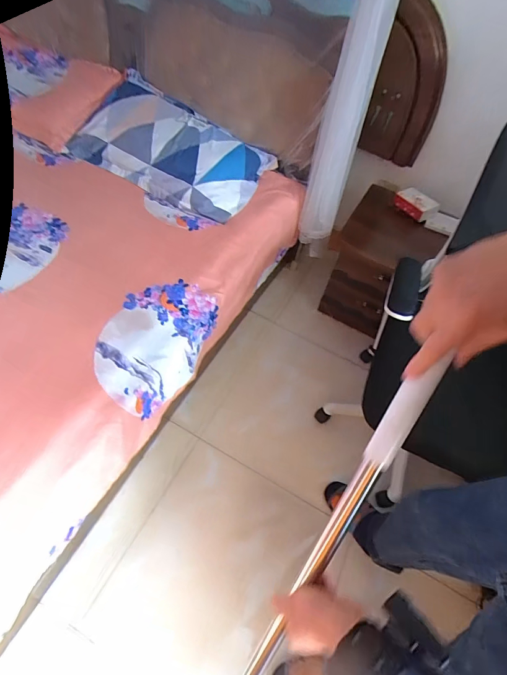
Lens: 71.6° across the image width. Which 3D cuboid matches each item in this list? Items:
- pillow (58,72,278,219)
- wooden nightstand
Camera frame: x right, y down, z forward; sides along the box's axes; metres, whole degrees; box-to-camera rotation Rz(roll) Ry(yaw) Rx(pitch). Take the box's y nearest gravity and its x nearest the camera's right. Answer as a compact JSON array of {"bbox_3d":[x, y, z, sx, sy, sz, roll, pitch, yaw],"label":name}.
[{"bbox_3d":[-0.299,-0.678,1.244,0.675,0.178,0.425,28,57,9],"label":"pillow"},{"bbox_3d":[0.505,-0.302,1.502,0.329,0.439,0.400,31,58,11],"label":"wooden nightstand"}]

